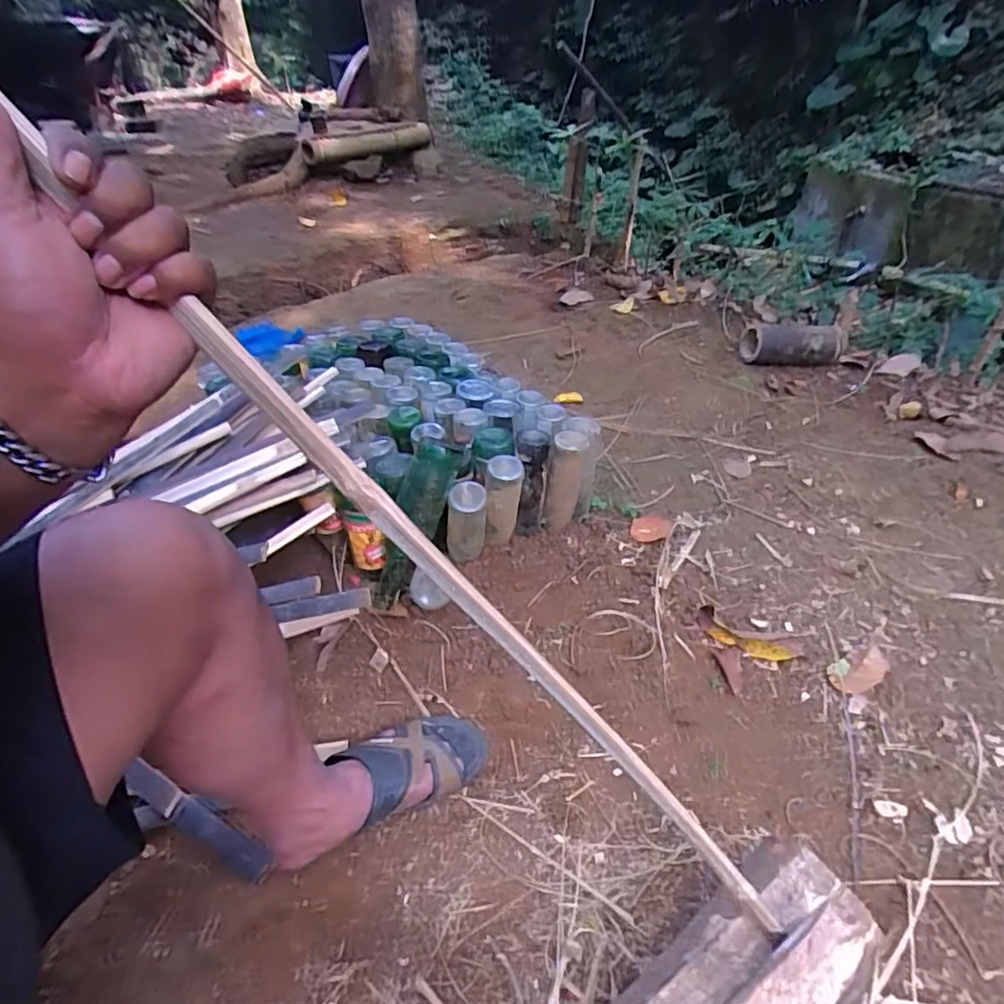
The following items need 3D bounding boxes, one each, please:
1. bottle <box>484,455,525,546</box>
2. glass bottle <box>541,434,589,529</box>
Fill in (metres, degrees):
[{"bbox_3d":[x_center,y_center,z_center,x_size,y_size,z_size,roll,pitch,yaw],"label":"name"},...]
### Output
[{"bbox_3d":[0.002,0.003,1.024,0.059,0.157,0.051,1,39,0],"label":"bottle"},{"bbox_3d":[0.110,-0.029,1.088,0.064,0.197,0.056,7,40,8],"label":"glass bottle"}]

